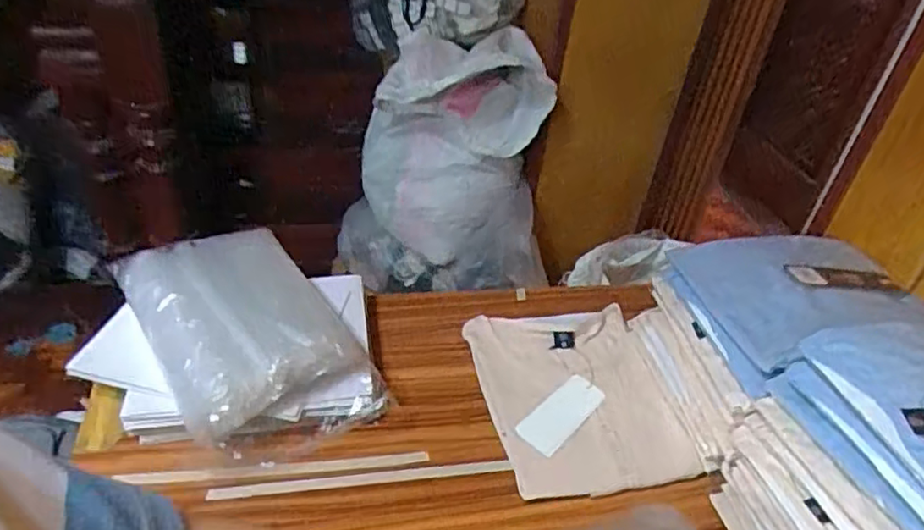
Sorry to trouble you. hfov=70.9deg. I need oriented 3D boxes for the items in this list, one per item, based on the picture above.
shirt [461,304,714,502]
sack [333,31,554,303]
[{"bbox_3d":[0.137,0.149,0.778,0.218,0.027,0.248,-3,38,-10],"label":"shirt"},{"bbox_3d":[-0.050,-0.239,1.605,0.515,0.590,0.305,2,37,-6],"label":"sack"}]

